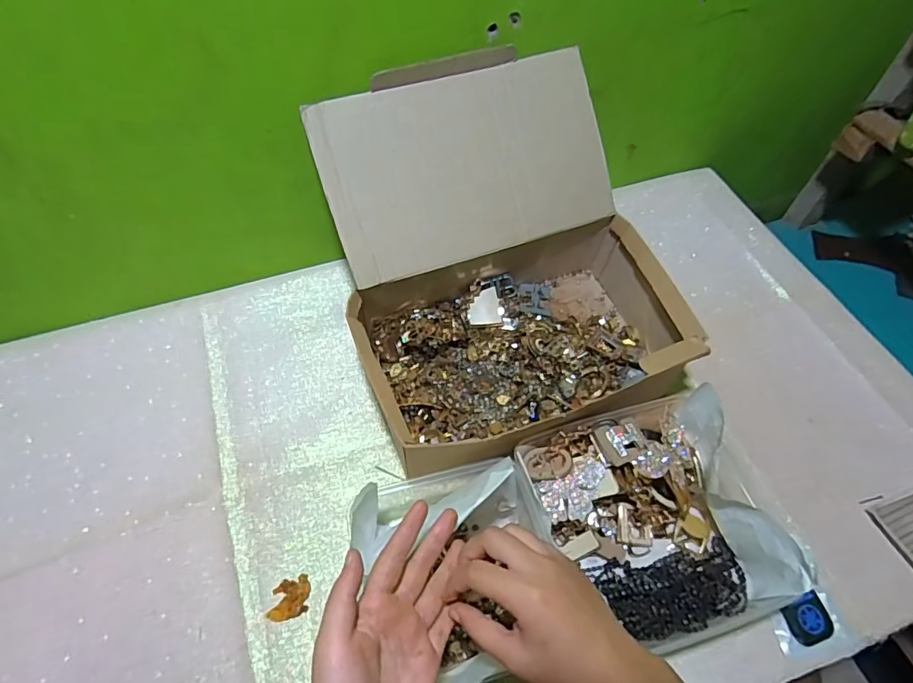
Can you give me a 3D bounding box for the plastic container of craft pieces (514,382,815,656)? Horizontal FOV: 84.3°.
[{"bbox_3d":[0.180,0.164,0.472,0.210,0.082,0.206,-18,59,-12],"label":"plastic container of craft pieces"}]

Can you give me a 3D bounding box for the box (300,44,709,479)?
[{"bbox_3d":[0.049,-0.083,0.542,0.330,0.227,0.351,-15,59,-10],"label":"box"}]

